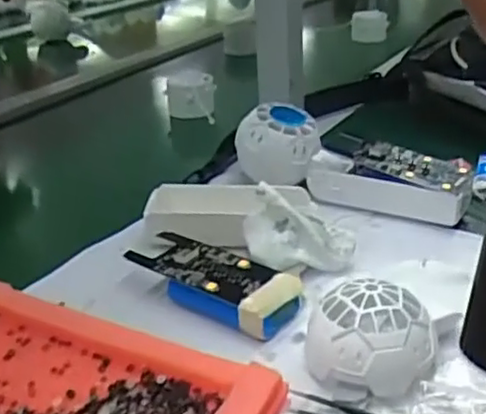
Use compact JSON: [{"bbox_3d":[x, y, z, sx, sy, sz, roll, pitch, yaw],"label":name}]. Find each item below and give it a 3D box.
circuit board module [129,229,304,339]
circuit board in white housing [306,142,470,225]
[{"bbox_3d":[-0.017,0.042,0.377,0.104,0.023,0.040,18,33,35],"label":"circuit board module"},{"bbox_3d":[0.104,-0.020,0.468,0.112,0.040,0.044,13,30,28],"label":"circuit board in white housing"}]

